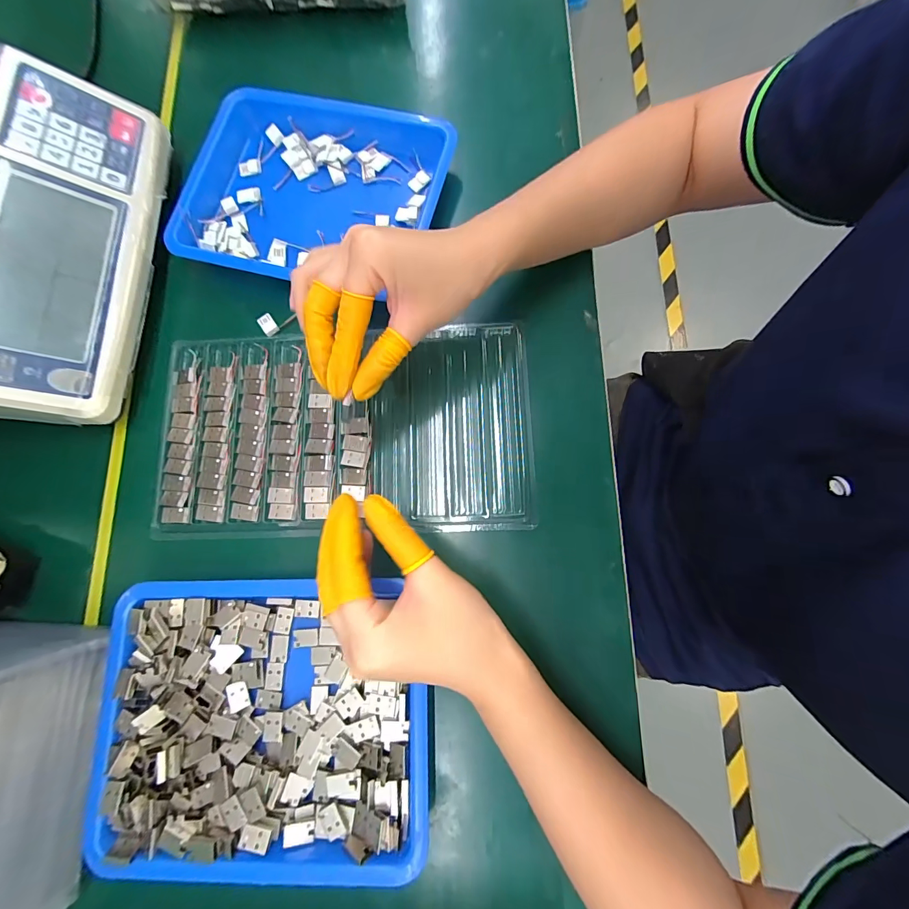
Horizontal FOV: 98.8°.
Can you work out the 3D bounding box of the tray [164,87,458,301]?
[{"bbox_3d":[-0.130,-0.223,0.333,0.231,0.033,0.164,13,80,4],"label":"tray"}]

